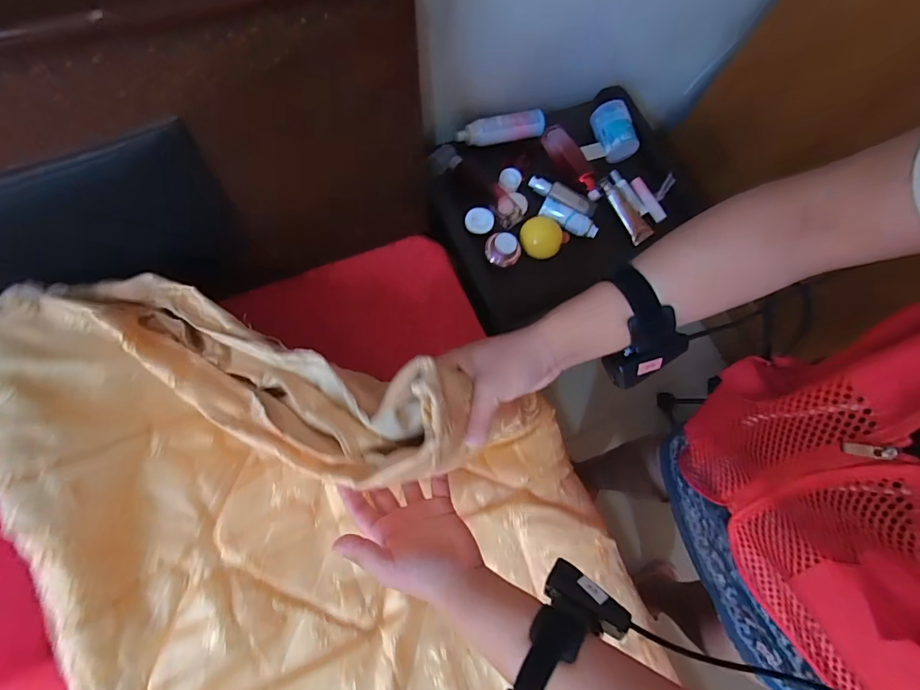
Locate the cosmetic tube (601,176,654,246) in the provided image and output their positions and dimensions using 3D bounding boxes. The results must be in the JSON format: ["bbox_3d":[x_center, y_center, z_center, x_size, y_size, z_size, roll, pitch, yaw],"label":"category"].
[{"bbox_3d":[0.295,-0.243,0.778,0.045,0.027,0.127,-27,80,-15],"label":"cosmetic tube"}]

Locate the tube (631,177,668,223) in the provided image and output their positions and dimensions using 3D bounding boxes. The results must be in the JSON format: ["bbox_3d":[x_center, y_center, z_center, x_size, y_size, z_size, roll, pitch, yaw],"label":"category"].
[{"bbox_3d":[0.341,-0.263,0.792,0.024,0.016,0.089,-33,89,-13],"label":"tube"}]

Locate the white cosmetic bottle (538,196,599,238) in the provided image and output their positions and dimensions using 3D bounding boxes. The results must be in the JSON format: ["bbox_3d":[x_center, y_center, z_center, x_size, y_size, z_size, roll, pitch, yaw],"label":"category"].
[{"bbox_3d":[0.186,-0.214,0.746,0.103,0.020,0.035,26,72,-1],"label":"white cosmetic bottle"}]

